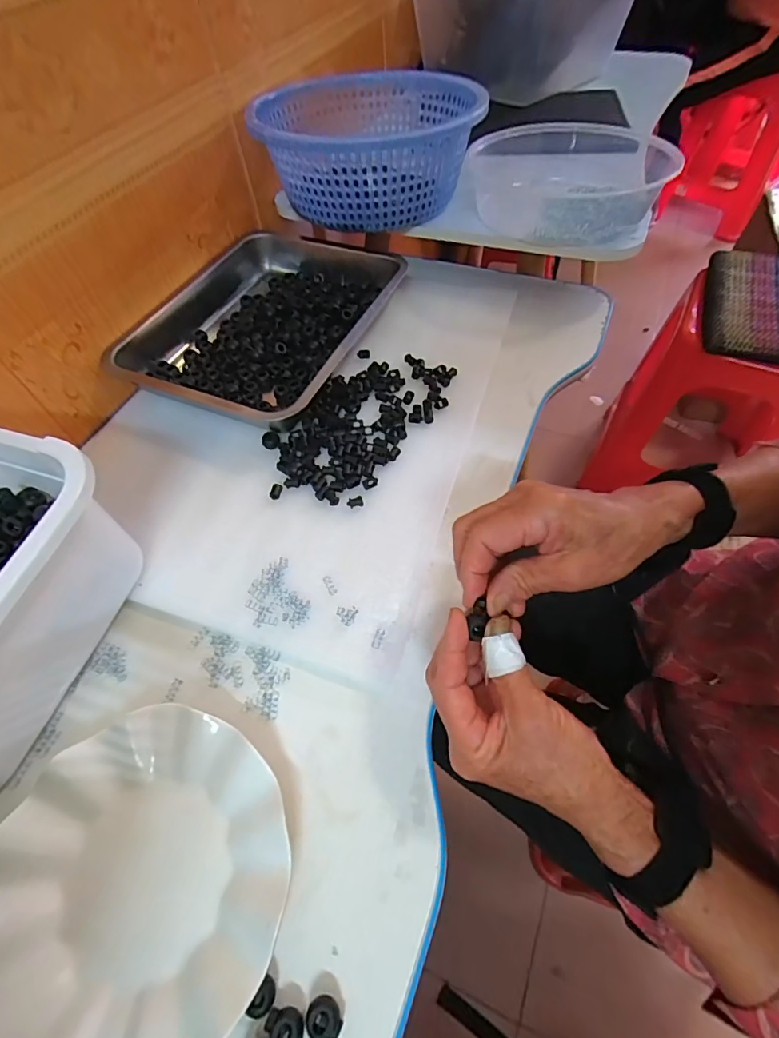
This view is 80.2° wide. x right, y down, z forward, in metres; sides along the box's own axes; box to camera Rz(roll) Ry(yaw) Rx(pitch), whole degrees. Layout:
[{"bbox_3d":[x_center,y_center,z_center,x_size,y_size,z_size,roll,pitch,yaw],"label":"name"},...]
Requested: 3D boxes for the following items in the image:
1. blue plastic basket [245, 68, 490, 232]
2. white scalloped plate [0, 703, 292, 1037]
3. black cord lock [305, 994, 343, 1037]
[{"bbox_3d":[-0.019,-0.481,0.581,0.257,0.086,0.288,4,57,7],"label":"blue plastic basket"},{"bbox_3d":[-0.155,0.217,0.277,0.176,0.019,0.180,0,59,0],"label":"white scalloped plate"},{"bbox_3d":[-0.035,0.269,0.248,0.017,0.010,0.018,0,59,0],"label":"black cord lock"}]

